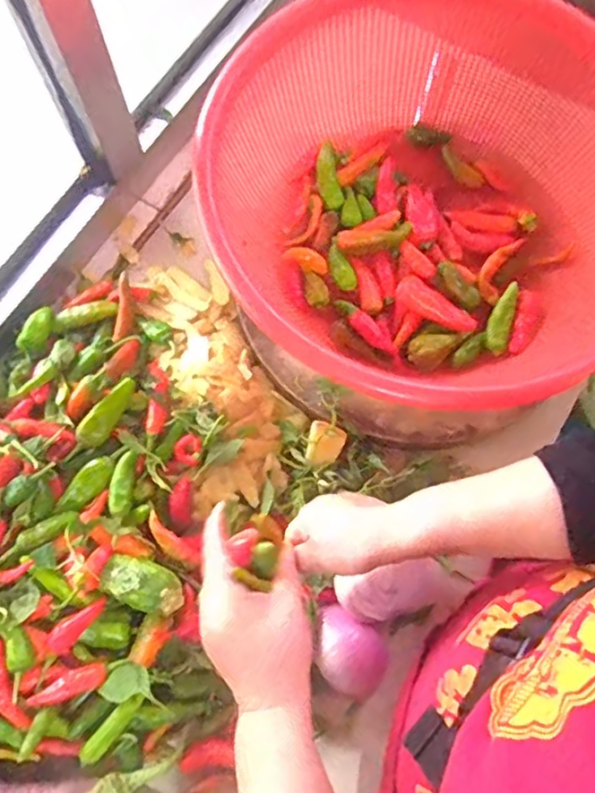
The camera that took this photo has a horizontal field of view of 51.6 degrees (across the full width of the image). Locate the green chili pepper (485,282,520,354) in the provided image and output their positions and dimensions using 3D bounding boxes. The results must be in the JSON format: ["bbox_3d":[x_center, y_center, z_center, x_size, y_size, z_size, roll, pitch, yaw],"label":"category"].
[{"bbox_3d":[0.208,-0.079,0.624,0.023,0.020,0.073,17,91,4],"label":"green chili pepper"}]

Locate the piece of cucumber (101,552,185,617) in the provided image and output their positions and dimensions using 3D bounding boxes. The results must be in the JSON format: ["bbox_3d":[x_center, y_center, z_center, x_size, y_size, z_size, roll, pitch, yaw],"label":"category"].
[{"bbox_3d":[-0.134,0.164,0.540,0.072,0.023,0.039,27,74,7],"label":"piece of cucumber"}]

